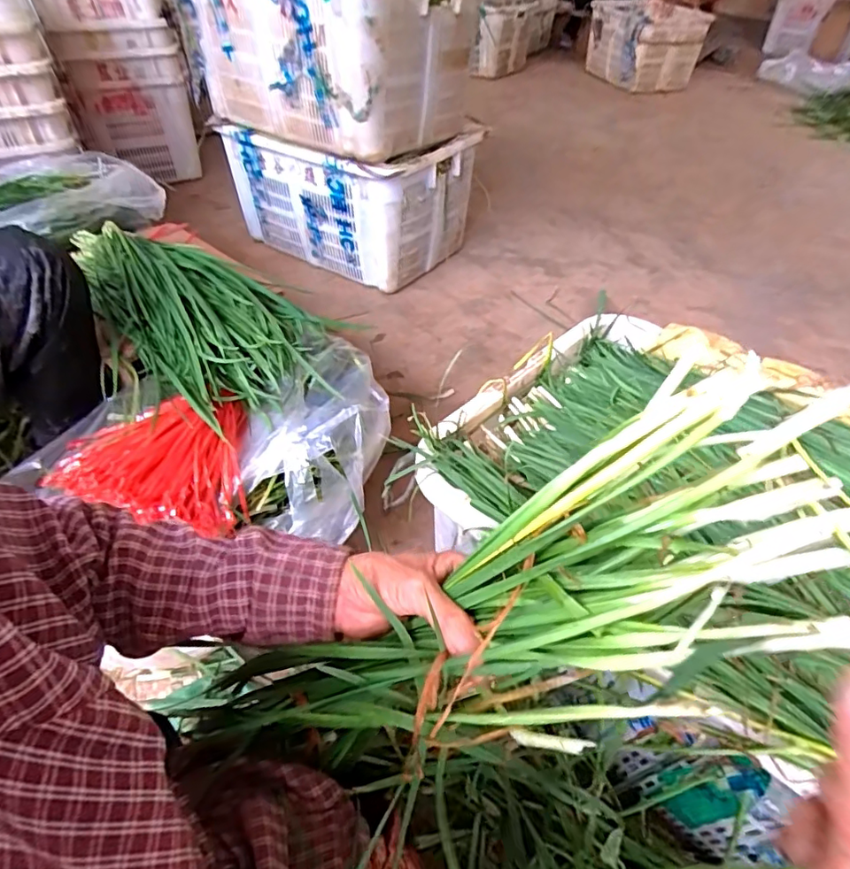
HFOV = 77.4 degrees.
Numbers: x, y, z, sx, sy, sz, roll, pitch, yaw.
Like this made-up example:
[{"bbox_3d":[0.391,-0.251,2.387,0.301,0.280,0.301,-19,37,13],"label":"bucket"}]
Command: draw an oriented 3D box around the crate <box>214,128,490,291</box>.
[{"bbox_3d":[-0.206,-0.704,1.583,0.577,0.388,0.449,23,50,18],"label":"crate"}]

